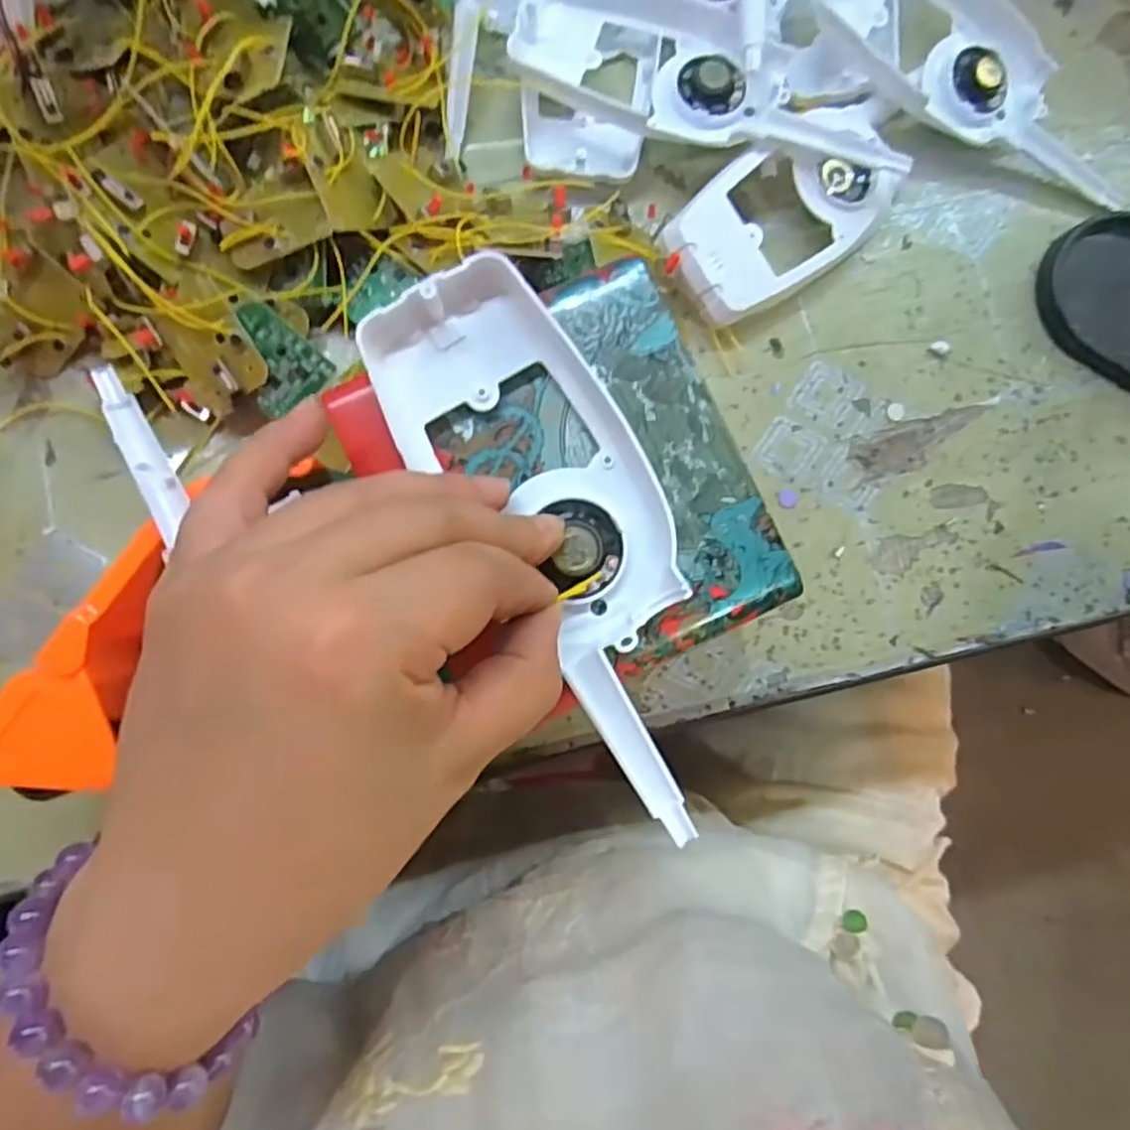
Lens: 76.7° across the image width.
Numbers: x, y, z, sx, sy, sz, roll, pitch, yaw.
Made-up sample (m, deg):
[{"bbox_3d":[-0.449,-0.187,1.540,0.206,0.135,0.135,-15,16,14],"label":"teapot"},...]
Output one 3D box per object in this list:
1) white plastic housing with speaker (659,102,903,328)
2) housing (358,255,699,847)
[{"bbox_3d":[0.094,-0.148,0.303,0.110,0.028,0.055,-39,88,-5],"label":"white plastic housing with speaker"},{"bbox_3d":[0.004,-0.006,0.202,0.061,0.018,0.162,-27,88,-4],"label":"housing"}]

